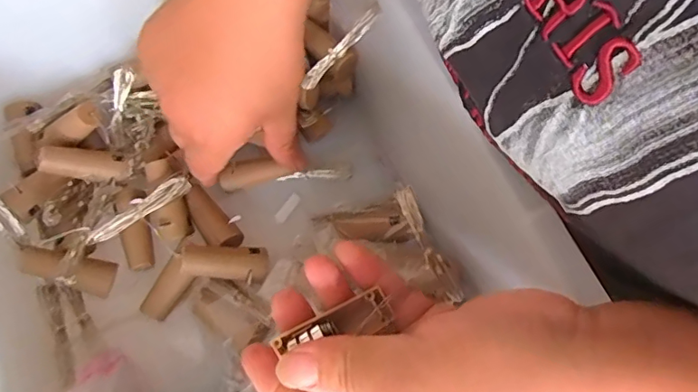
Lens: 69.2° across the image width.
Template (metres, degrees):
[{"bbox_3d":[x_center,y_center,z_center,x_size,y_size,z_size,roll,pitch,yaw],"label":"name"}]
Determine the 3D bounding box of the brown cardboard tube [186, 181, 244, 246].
[{"bbox_3d":[-0.088,0.015,0.322,0.019,0.017,0.049,-39,72,-13],"label":"brown cardboard tube"}]

